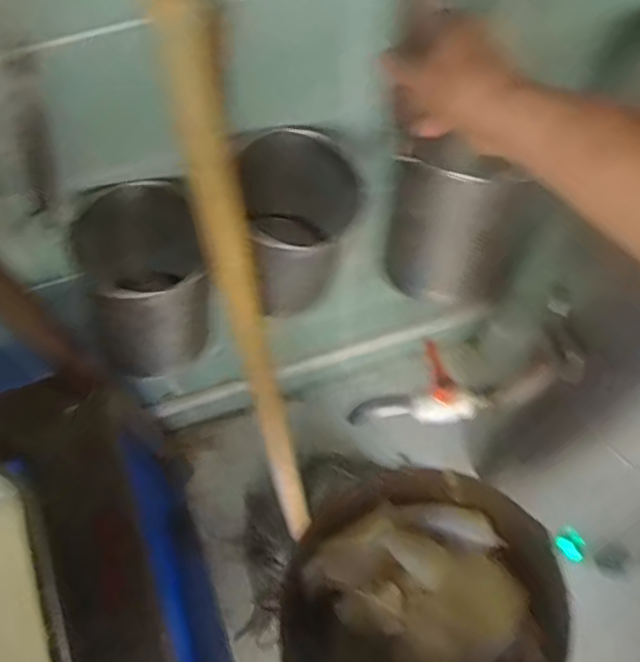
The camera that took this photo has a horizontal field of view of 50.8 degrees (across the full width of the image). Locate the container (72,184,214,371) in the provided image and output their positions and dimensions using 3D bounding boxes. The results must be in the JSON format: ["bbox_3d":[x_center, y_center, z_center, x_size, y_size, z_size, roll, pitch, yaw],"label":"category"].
[{"bbox_3d":[-0.170,-0.050,0.684,0.120,0.149,0.124,-20,67,-8],"label":"container"}]

